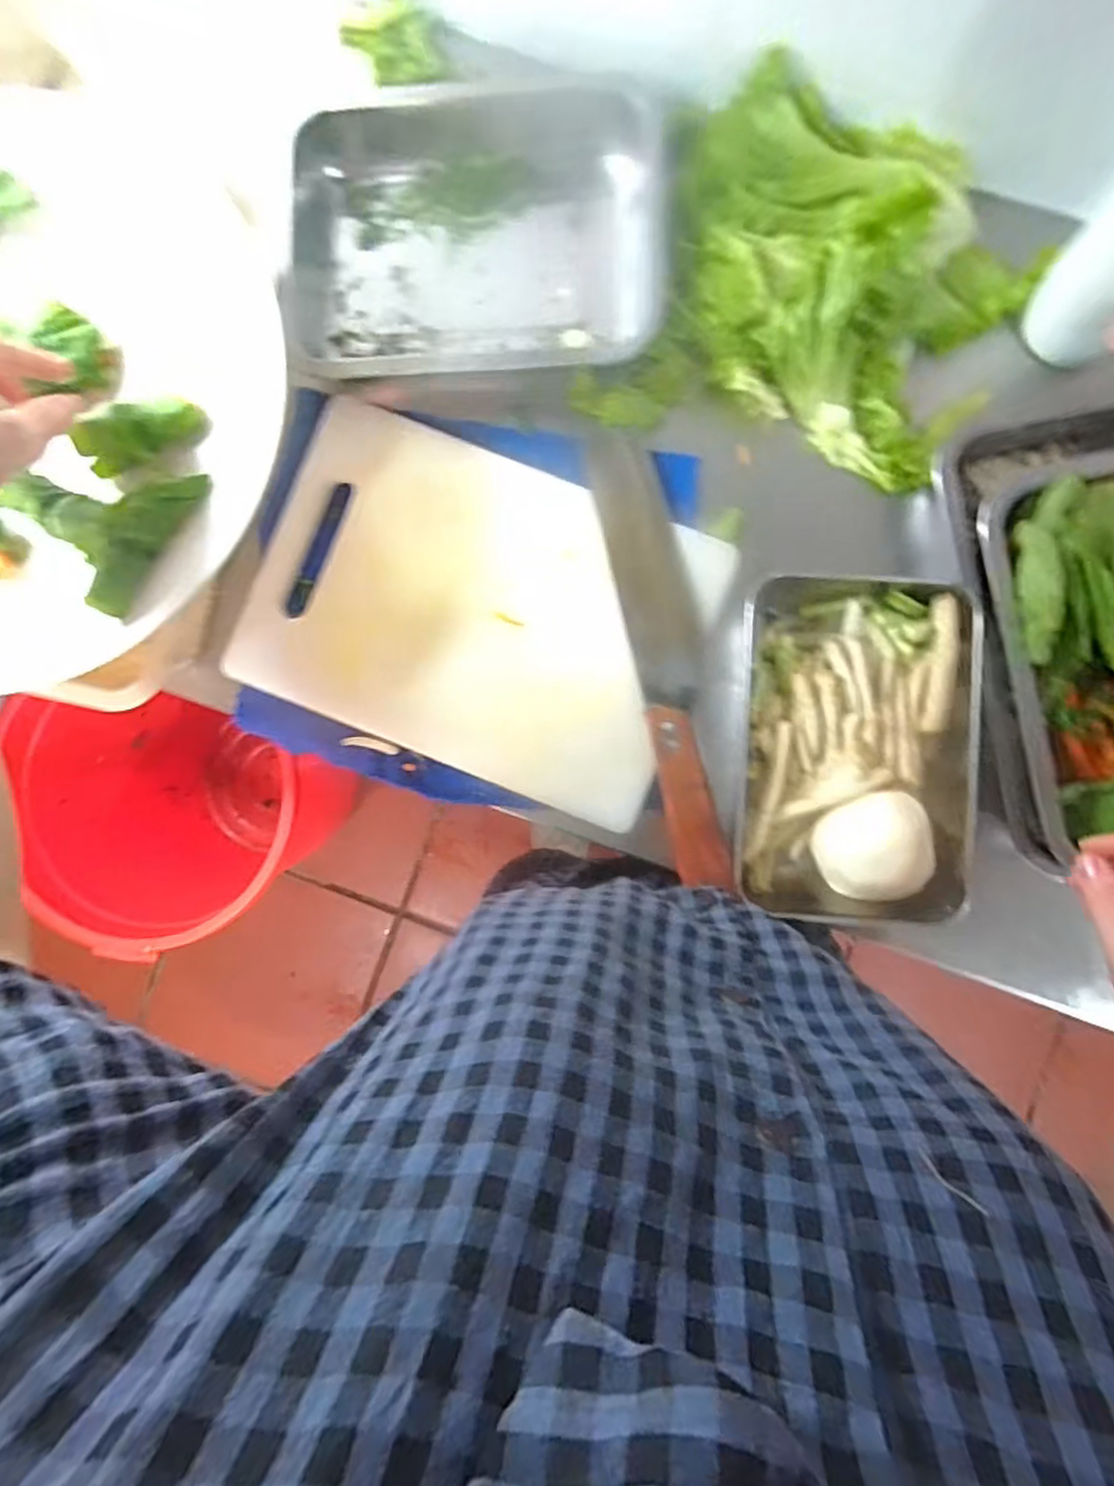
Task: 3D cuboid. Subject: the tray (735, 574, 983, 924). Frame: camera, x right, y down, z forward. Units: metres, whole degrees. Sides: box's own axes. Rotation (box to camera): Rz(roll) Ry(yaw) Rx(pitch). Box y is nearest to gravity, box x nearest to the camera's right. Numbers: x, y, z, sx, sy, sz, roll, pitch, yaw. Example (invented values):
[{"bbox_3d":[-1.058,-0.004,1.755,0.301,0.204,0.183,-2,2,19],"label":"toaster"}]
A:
[{"bbox_3d":[0.194,0.004,0.453,0.152,0.070,0.226,3,87,1],"label":"tray"}]

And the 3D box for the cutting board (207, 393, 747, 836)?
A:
[{"bbox_3d":[-0.056,-0.091,0.475,0.302,0.020,0.211,22,87,2],"label":"cutting board"}]

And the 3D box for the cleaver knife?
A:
[{"bbox_3d":[0.075,-0.061,0.458,0.049,0.018,0.308,-12,87,0],"label":"cleaver knife"}]

